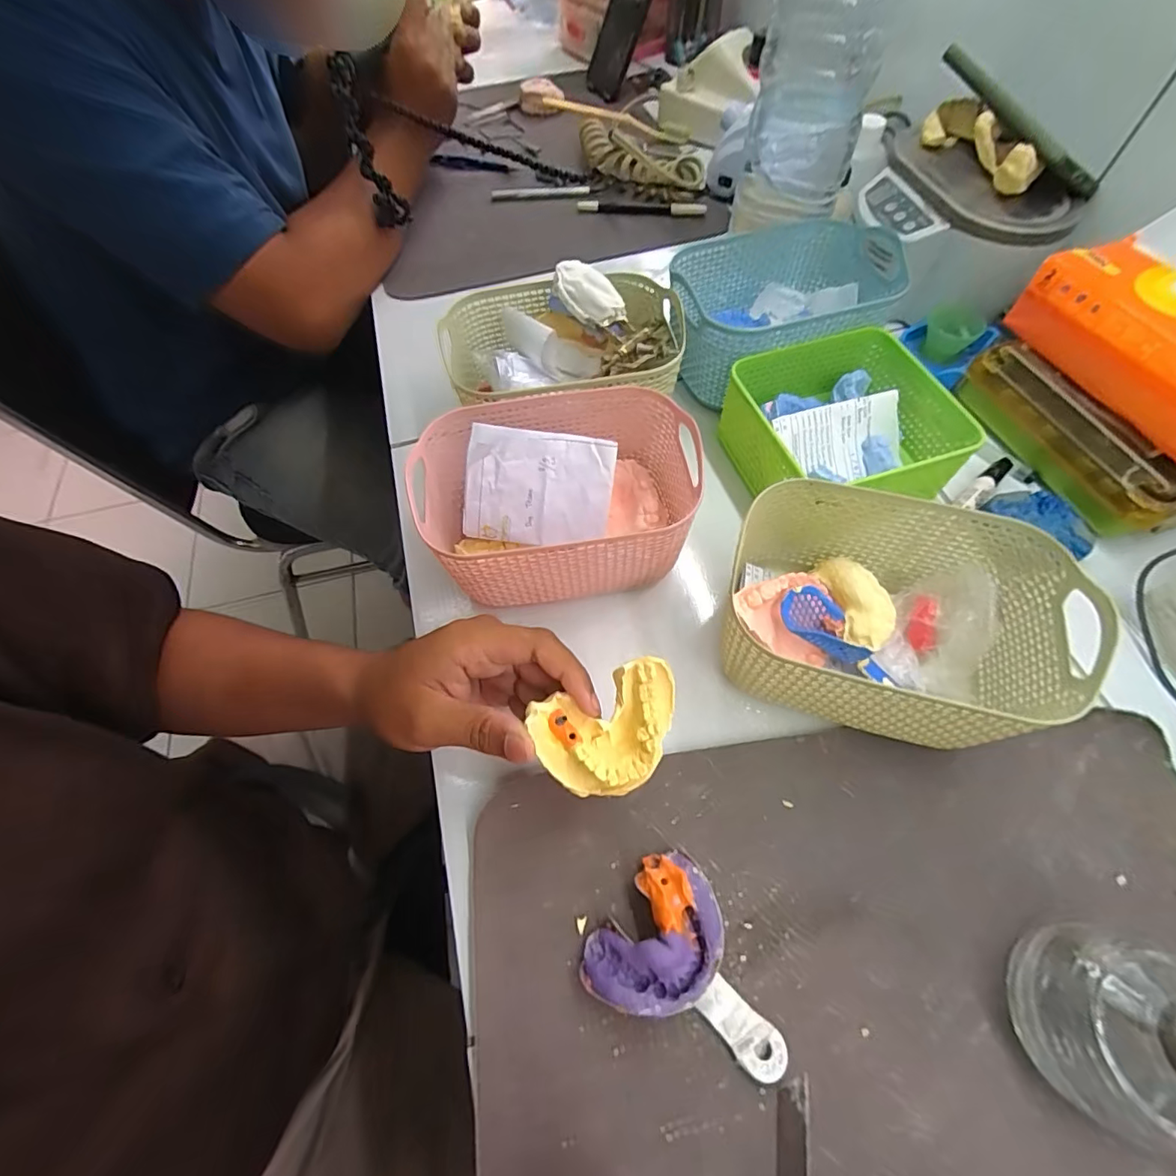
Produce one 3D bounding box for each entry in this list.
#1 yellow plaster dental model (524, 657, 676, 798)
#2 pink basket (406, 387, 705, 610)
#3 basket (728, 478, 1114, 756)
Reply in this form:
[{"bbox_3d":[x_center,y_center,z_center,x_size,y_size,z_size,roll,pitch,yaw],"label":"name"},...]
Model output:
[{"bbox_3d":[0.012,0.070,0.255,0.070,0.026,0.055,-18,80,0],"label":"yellow plaster dental model"},{"bbox_3d":[-0.017,-0.059,0.341,0.166,0.092,0.120,-8,61,-1],"label":"pink basket"},{"bbox_3d":[0.170,0.017,0.300,0.176,0.079,0.115,14,63,11],"label":"basket"}]

